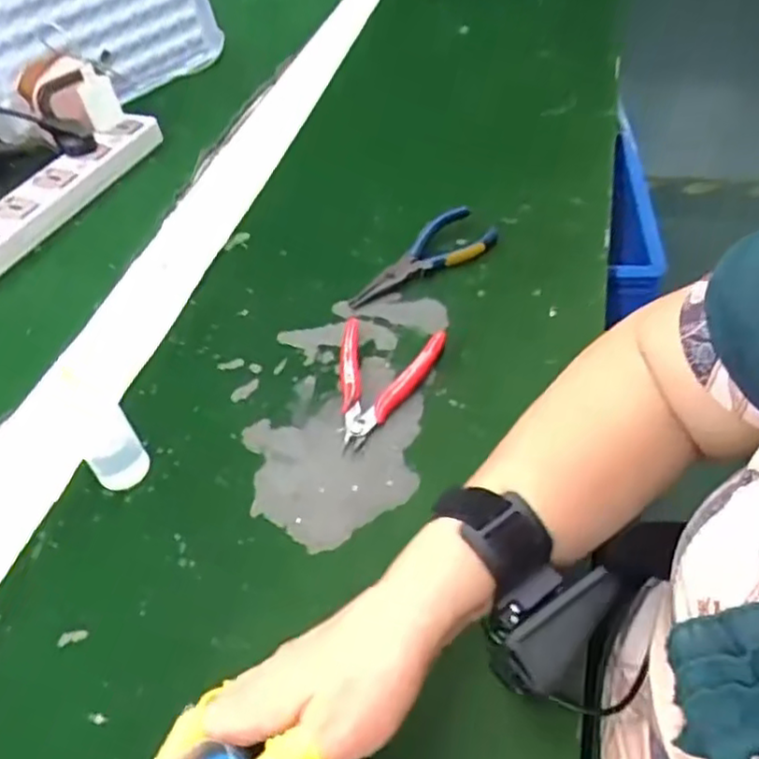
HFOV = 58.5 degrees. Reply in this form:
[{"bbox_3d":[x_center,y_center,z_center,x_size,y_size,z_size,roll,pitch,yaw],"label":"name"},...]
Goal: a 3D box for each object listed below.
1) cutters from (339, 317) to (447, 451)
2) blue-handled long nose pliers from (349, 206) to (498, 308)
[{"bbox_3d":[-0.002,0.002,0.508,0.078,0.014,0.116,10,49,16],"label":"cutters"},{"bbox_3d":[0.031,-0.111,0.605,0.146,0.019,0.055,-24,49,-15],"label":"blue-handled long nose pliers"}]

